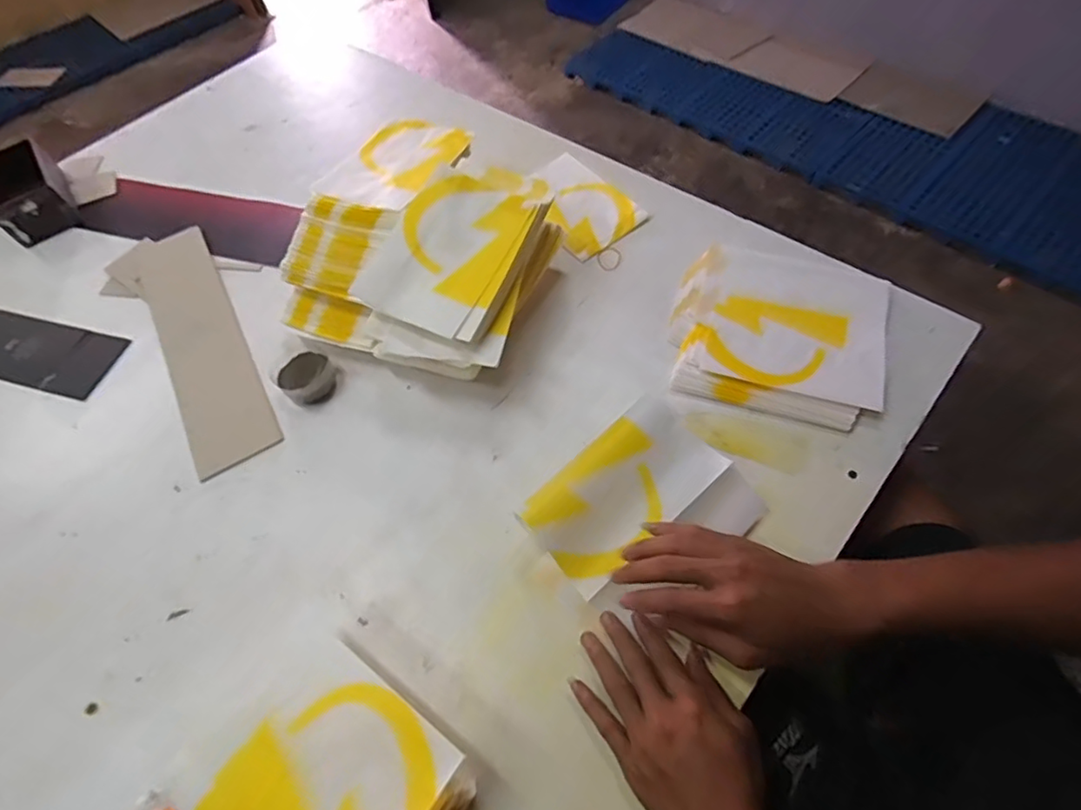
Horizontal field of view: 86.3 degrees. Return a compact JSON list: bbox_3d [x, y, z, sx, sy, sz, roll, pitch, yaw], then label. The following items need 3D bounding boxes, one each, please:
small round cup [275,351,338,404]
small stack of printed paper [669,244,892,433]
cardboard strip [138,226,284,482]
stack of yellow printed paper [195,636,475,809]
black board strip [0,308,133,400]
[{"bbox_3d":[-0.253,-0.029,0.628,0.050,0.034,0.060,-3,58,4],"label":"small round cup"},{"bbox_3d":[0.249,-0.080,0.609,0.207,0.029,0.207,14,61,14],"label":"small stack of printed paper"},{"bbox_3d":[-0.412,-0.086,0.698,0.091,0.004,0.398,-30,60,-11],"label":"cardboard strip"},{"bbox_3d":[-0.141,0.269,0.409,0.156,0.066,0.141,30,66,23],"label":"stack of yellow printed paper"},{"bbox_3d":[-0.719,-0.088,0.735,0.427,0.005,0.090,13,60,13],"label":"black board strip"}]

